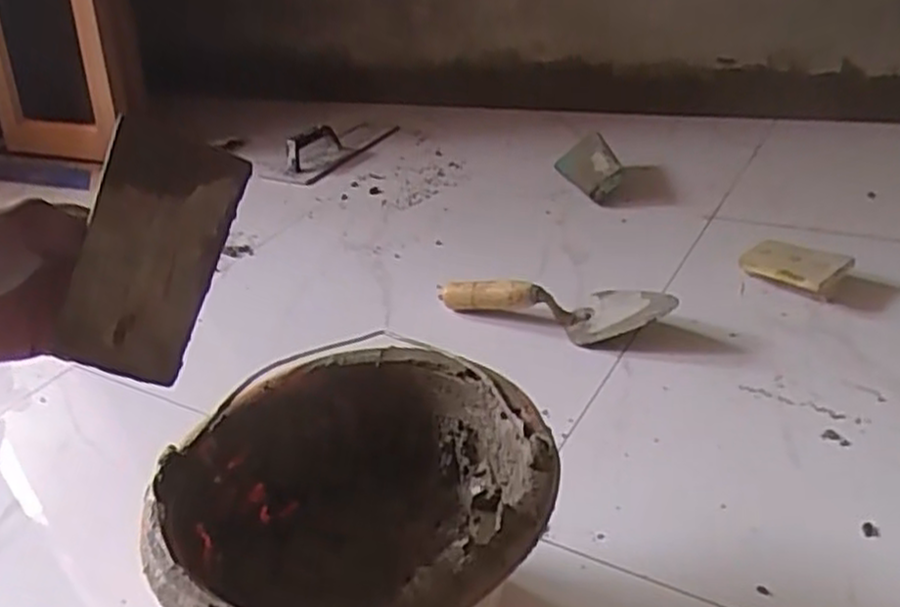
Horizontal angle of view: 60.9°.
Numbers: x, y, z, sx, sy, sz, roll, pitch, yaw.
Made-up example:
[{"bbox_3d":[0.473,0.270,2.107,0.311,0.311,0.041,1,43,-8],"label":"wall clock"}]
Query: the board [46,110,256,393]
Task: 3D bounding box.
[{"bbox_3d":[-0.166,-0.033,0.431,0.072,0.009,0.150,19,62,-23],"label":"board"}]

